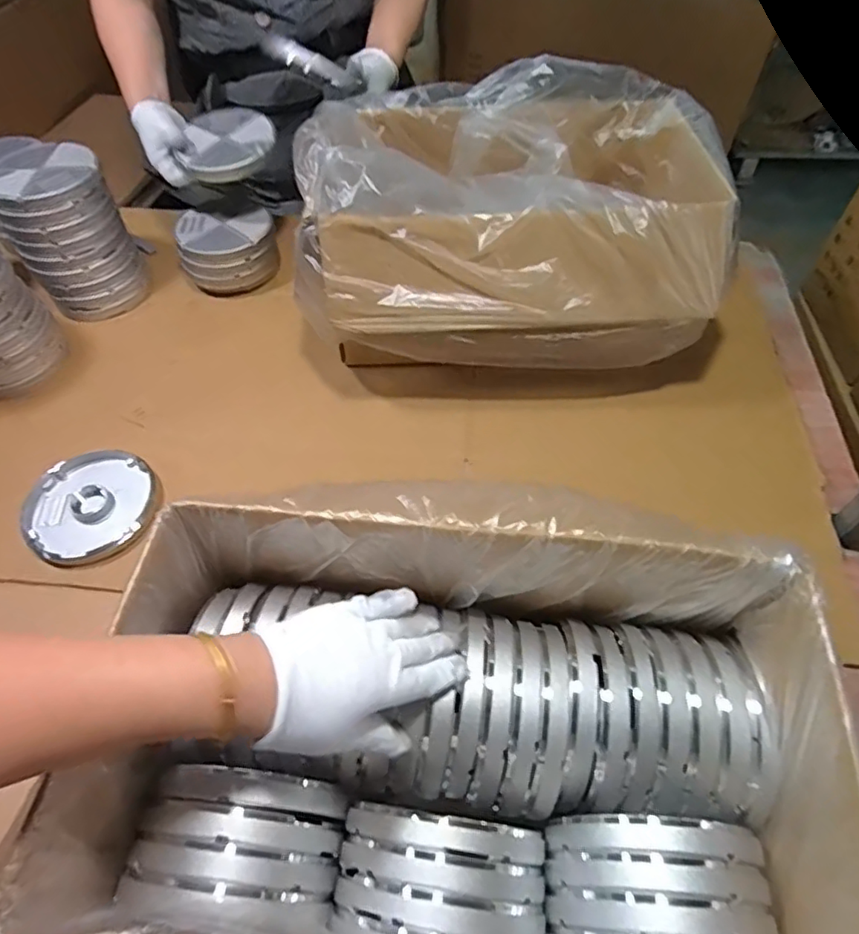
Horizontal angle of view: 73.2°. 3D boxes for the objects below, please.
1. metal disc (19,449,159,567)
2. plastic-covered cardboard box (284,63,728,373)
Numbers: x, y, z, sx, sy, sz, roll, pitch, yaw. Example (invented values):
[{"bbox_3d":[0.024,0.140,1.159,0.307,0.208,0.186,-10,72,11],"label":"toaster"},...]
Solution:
[{"bbox_3d":[-0.374,0.041,0.639,0.140,0.017,0.137,-1,55,1],"label":"metal disc"},{"bbox_3d":[0.089,-0.305,0.725,0.477,0.229,0.343,-1,55,1],"label":"plastic-covered cardboard box"}]

